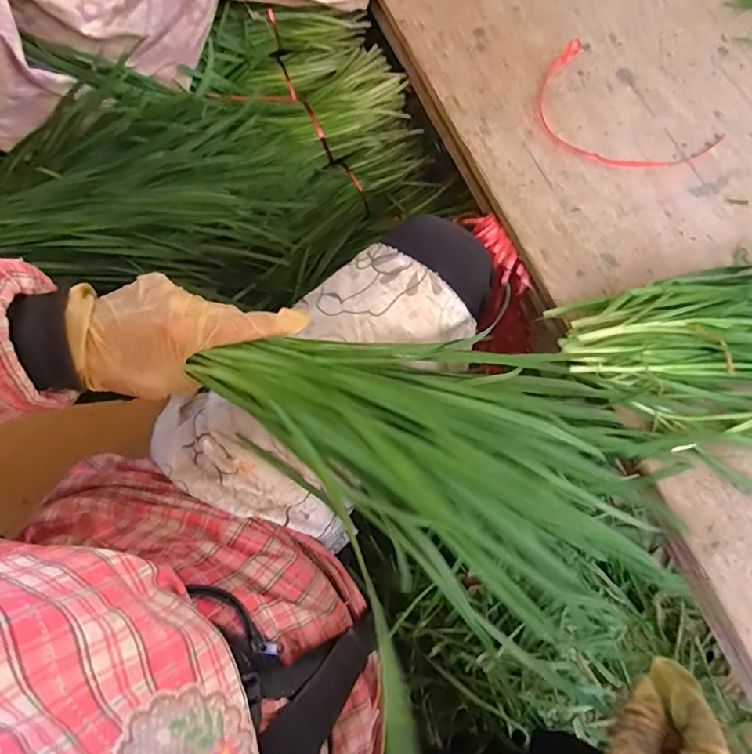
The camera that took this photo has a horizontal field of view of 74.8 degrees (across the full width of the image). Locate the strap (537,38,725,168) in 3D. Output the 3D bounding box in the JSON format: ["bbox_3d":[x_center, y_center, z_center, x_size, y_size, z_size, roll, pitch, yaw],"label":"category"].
[{"bbox_3d":[0.244,-0.263,0.503,0.188,0.006,0.126,41,76,13],"label":"strap"}]

